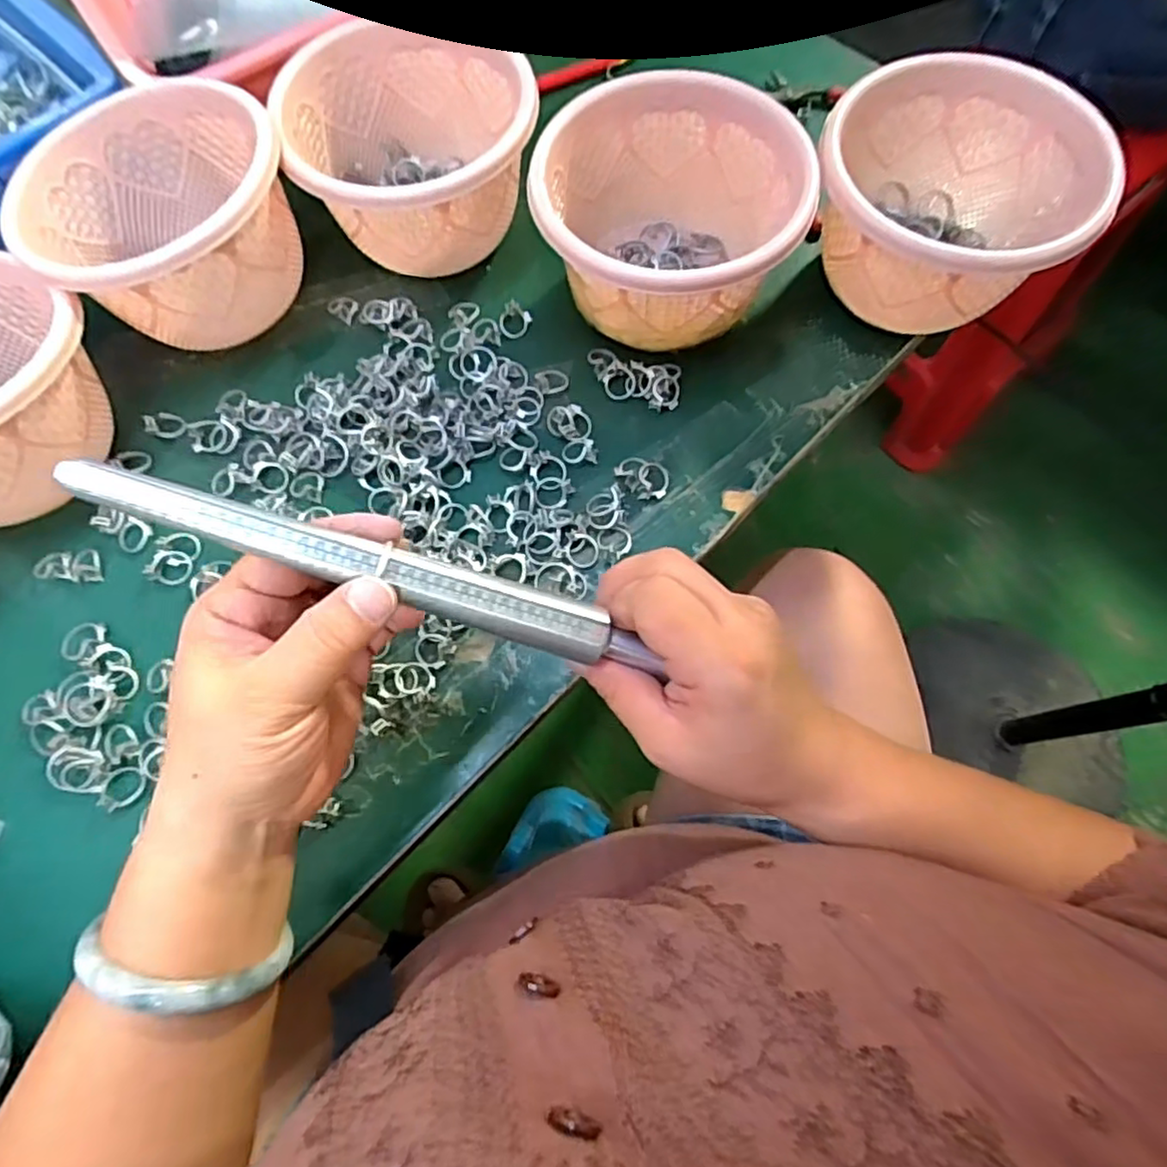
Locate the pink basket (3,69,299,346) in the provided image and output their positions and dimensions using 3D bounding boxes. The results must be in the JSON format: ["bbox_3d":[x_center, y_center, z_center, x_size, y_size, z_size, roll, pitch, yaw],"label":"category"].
[{"bbox_3d":[-0.239,-0.212,0.387,0.140,0.080,0.137,0,70,0],"label":"pink basket"}]

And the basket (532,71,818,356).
[{"bbox_3d":[0.046,-0.202,0.385,0.144,0.091,0.132,-2,70,0],"label":"basket"}]

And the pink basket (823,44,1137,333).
[{"bbox_3d":[0.202,-0.210,0.382,0.139,0.098,0.125,34,74,12],"label":"pink basket"}]

